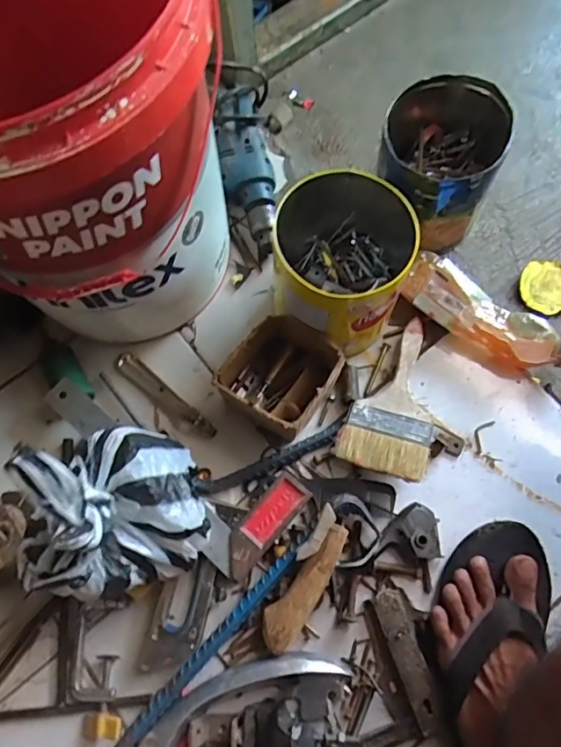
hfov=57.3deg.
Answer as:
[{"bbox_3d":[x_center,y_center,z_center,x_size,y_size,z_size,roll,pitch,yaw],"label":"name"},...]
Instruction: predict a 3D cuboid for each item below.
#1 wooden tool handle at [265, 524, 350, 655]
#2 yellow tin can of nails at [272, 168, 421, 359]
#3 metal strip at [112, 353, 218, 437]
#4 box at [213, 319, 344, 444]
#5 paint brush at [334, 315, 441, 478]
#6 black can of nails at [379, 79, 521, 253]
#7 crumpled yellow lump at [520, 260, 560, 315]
[{"bbox_3d":[0.026,0.215,0.518,0.036,0.023,0.139,32,92,11],"label":"wooden tool handle"},{"bbox_3d":[0.066,-0.122,0.587,0.147,0.155,0.162,14,72,6],"label":"yellow tin can of nails"},{"bbox_3d":[-0.140,0.028,0.619,0.151,0.010,0.028,37,76,13],"label":"metal strip"},{"bbox_3d":[0.002,0.007,0.584,0.102,0.078,0.117,38,76,13],"label":"box"},{"bbox_3d":[0.140,0.026,0.588,0.095,0.016,0.186,20,68,16],"label":"paint brush"},{"bbox_3d":[0.191,-0.259,0.640,0.137,0.138,0.161,21,73,8],"label":"black can of nails"},{"bbox_3d":[0.357,-0.114,0.671,0.078,0.017,0.069,-12,71,-3],"label":"crumpled yellow lump"}]

